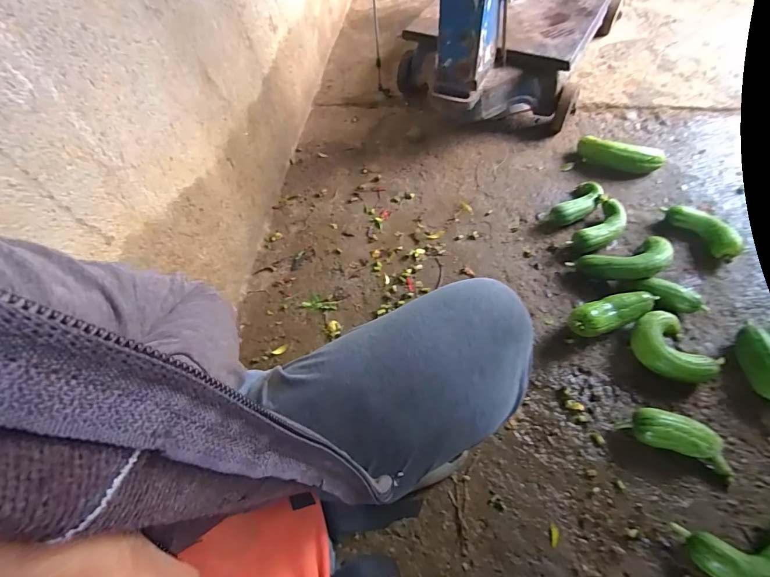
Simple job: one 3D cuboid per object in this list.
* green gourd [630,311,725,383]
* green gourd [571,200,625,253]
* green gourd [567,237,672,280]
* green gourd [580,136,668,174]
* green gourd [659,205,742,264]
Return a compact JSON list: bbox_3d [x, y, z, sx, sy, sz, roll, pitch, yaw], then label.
[{"bbox_3d":[0.547,0.120,0.723,0.116,0.068,0.148,-29,58,-10],"label":"green gourd"},{"bbox_3d":[0.508,-0.134,0.890,0.168,0.056,0.075,-42,62,-18],"label":"green gourd"},{"bbox_3d":[0.519,-0.052,0.825,0.205,0.069,0.096,-11,57,1],"label":"green gourd"},{"bbox_3d":[0.623,-0.352,1.004,0.209,0.072,0.066,19,62,19],"label":"green gourd"},{"bbox_3d":[0.733,-0.135,0.876,0.063,0.056,0.176,-32,59,-12],"label":"green gourd"}]

